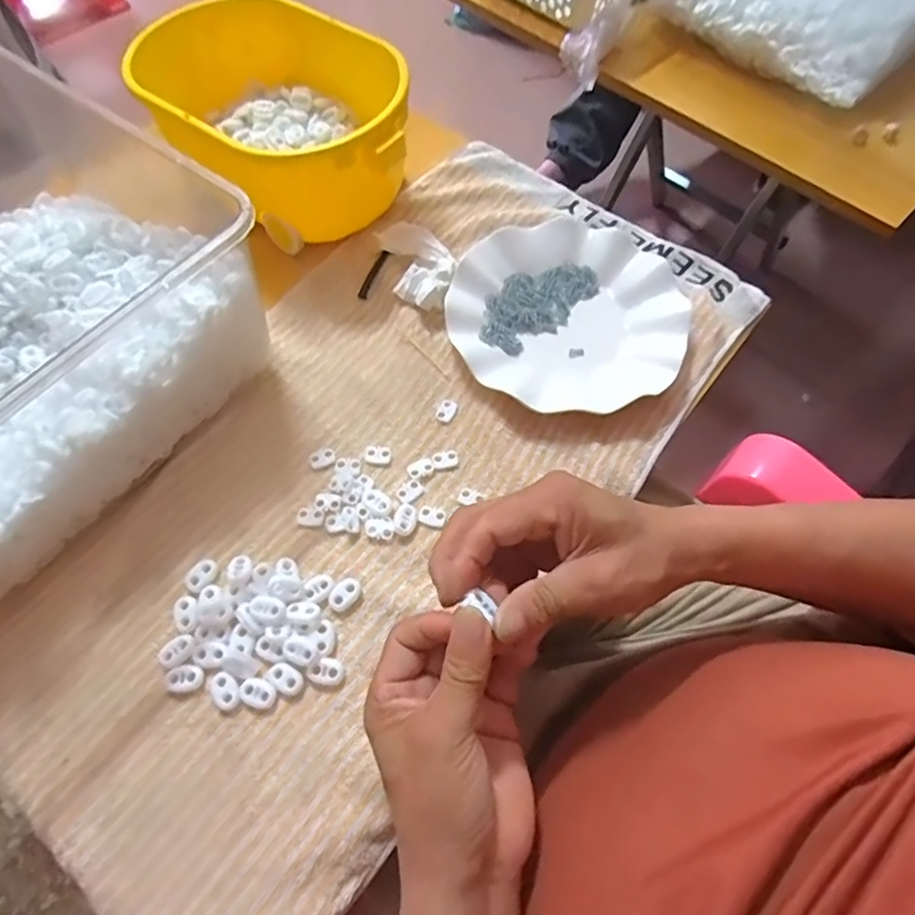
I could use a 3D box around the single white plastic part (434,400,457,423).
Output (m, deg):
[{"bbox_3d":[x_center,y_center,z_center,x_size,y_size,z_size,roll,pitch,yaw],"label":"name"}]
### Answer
[{"bbox_3d":[-0.008,-0.035,0.435,0.013,0.004,0.018,26,67,12],"label":"single white plastic part"}]

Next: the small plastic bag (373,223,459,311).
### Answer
[{"bbox_3d":[-0.030,-0.155,0.483,0.055,0.026,0.077,-13,65,-6],"label":"small plastic bag"}]

